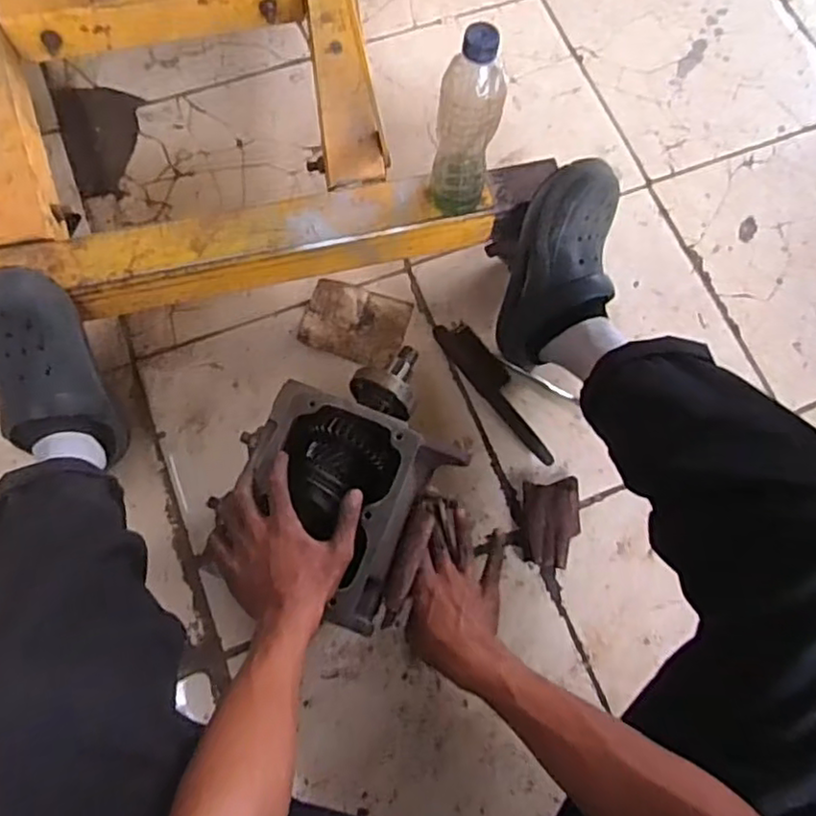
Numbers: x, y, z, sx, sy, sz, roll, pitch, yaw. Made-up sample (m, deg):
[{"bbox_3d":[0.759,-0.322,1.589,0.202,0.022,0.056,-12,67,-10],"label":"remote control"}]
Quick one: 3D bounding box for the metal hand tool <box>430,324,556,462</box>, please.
[{"bbox_3d":[0.122,-0.026,0.882,0.047,0.025,0.227,-35,79,-11],"label":"metal hand tool"}]

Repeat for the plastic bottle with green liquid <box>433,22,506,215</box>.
[{"bbox_3d":[0.061,-0.284,0.689,0.062,0.225,0.056,9,73,0],"label":"plastic bottle with green liquid"}]

